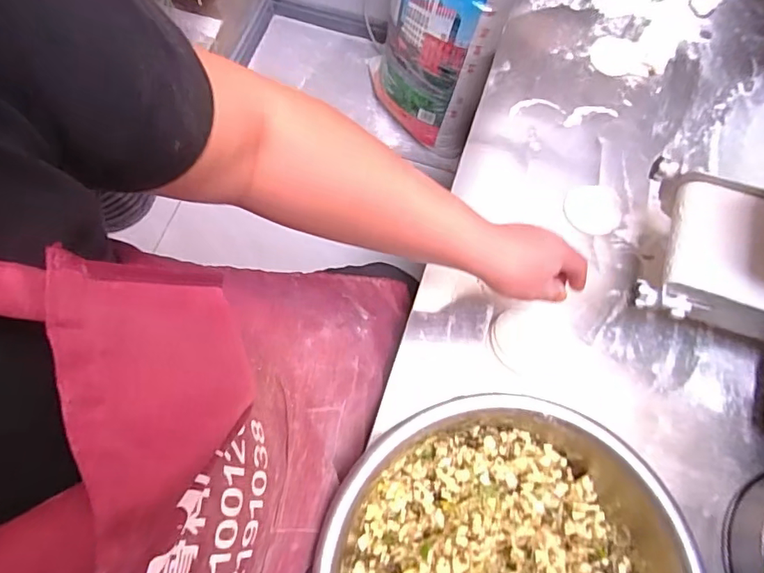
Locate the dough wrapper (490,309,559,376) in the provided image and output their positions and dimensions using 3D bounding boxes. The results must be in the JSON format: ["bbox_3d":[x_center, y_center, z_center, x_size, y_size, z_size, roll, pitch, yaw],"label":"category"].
[{"bbox_3d":[0.166,0.065,0.588,0.077,0.008,0.074,5,72,0],"label":"dough wrapper"}]

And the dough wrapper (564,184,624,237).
[{"bbox_3d":[0.271,-0.100,0.647,0.076,0.007,0.067,12,72,2],"label":"dough wrapper"}]

